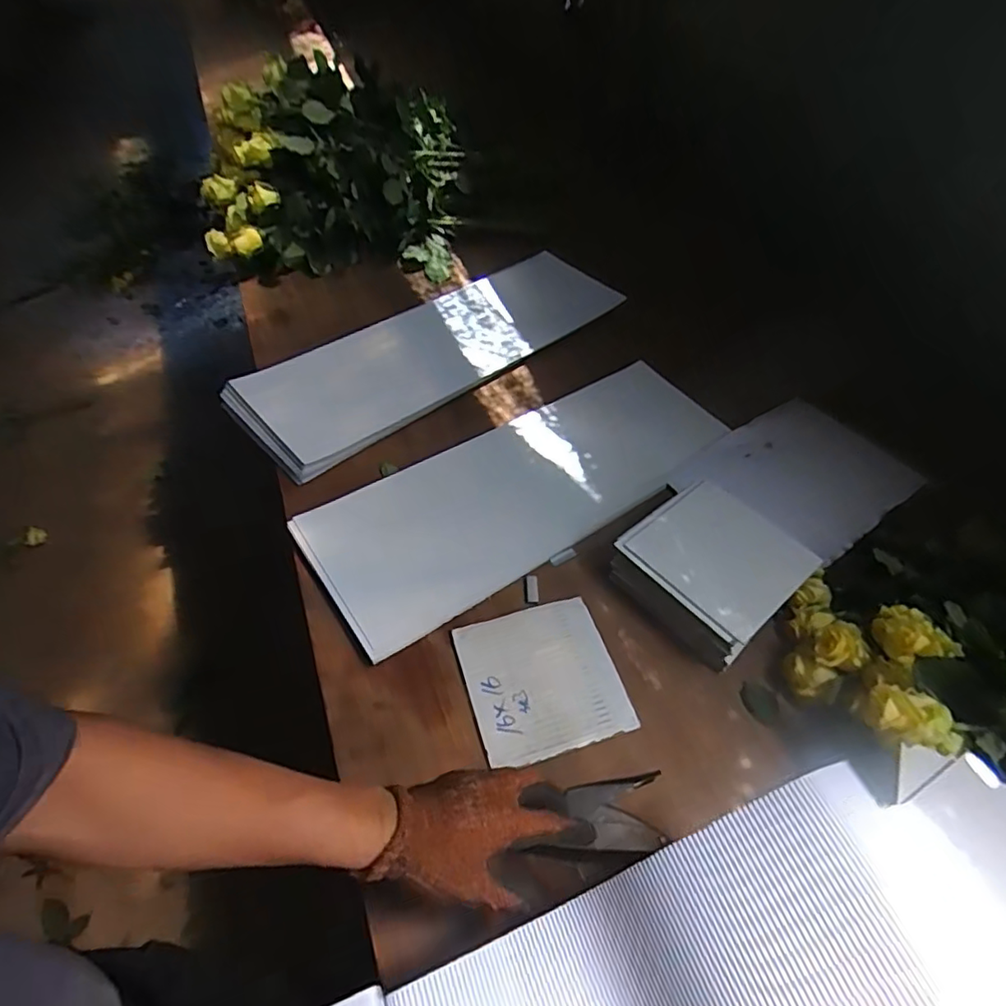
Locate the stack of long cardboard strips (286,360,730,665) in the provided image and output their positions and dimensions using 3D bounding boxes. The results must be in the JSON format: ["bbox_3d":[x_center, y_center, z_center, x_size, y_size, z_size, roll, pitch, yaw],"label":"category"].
[{"bbox_3d":[0.036,-0.030,0.763,0.569,0.019,0.214,-29,57,-21],"label":"stack of long cardboard strips"}]

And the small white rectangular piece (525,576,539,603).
[{"bbox_3d":[0.033,0.100,0.675,0.015,0.005,0.034,-1,52,-1],"label":"small white rectangular piece"}]

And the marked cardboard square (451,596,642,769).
[{"bbox_3d":[0.039,0.180,0.608,0.151,0.008,0.153,-14,53,-11],"label":"marked cardboard square"}]

